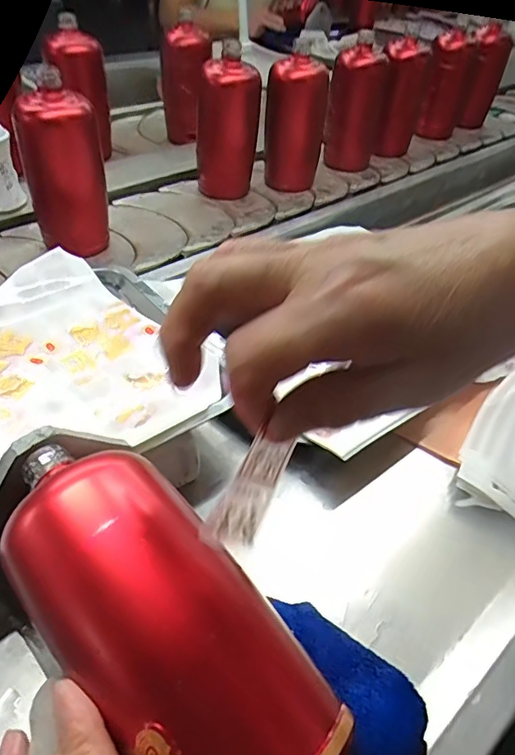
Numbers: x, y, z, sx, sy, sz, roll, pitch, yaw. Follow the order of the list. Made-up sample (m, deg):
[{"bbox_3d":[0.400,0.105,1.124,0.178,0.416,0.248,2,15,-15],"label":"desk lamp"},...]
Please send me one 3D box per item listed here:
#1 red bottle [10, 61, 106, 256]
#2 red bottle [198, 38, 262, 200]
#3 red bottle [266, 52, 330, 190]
[{"bbox_3d":[-0.213,-0.220,0.588,0.064,0.171,0.060,20,45,15],"label":"red bottle"},{"bbox_3d":[-0.040,-0.351,0.733,0.081,0.172,0.063,-16,47,-20],"label":"red bottle"},{"bbox_3d":[0.053,-0.367,0.760,0.076,0.161,0.068,-3,43,-5],"label":"red bottle"}]

